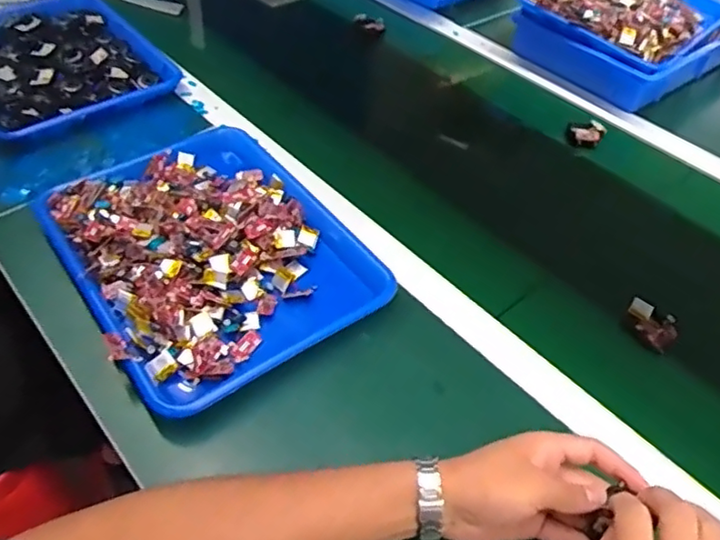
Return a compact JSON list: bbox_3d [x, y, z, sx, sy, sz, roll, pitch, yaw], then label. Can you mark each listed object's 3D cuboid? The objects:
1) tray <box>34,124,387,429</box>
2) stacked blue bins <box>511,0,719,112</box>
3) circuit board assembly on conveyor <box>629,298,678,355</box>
[{"bbox_3d":[-0.148,-0.026,0.611,0.255,0.034,0.327,-25,53,-24],"label":"tray"},{"bbox_3d":[0.412,-0.375,0.918,0.312,0.088,0.245,-31,56,-28],"label":"stacked blue bins"},{"bbox_3d":[0.283,0.053,0.594,0.048,0.015,0.037,36,55,27],"label":"circuit board assembly on conveyor"}]

